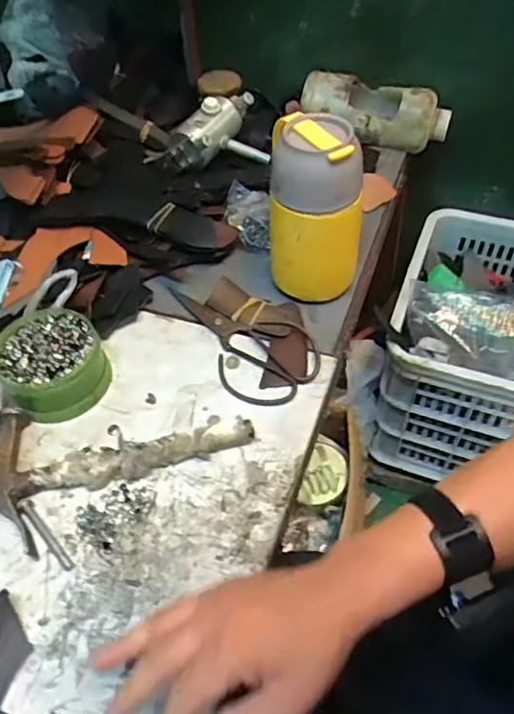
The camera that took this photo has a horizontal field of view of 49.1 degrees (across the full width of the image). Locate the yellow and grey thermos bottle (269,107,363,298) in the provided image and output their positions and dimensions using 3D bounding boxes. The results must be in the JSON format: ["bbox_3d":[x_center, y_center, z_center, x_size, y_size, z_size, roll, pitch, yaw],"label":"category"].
[{"bbox_3d":[0.058,-0.152,0.596,0.094,0.178,0.082,-4,51,2],"label":"yellow and grey thermos bottle"}]

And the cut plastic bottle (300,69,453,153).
[{"bbox_3d":[0.177,-0.372,0.832,0.221,0.074,0.095,19,54,3],"label":"cut plastic bottle"}]

